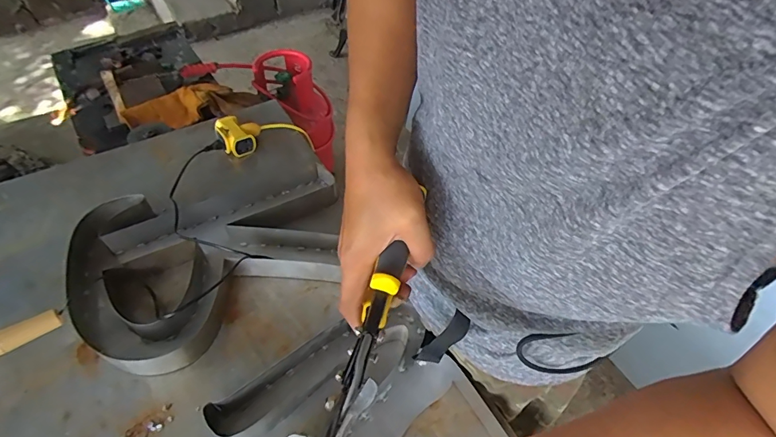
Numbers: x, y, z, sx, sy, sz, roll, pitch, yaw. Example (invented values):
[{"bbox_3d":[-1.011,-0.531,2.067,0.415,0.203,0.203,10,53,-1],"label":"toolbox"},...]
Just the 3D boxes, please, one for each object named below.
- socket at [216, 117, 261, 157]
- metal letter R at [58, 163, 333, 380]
[{"bbox_3d":[-0.308,-0.176,0.901,0.080,0.049,0.077,1,52,-1],"label":"socket"},{"bbox_3d":[-0.293,0.058,0.711,0.443,0.055,0.341,-15,53,-12],"label":"metal letter R"}]

